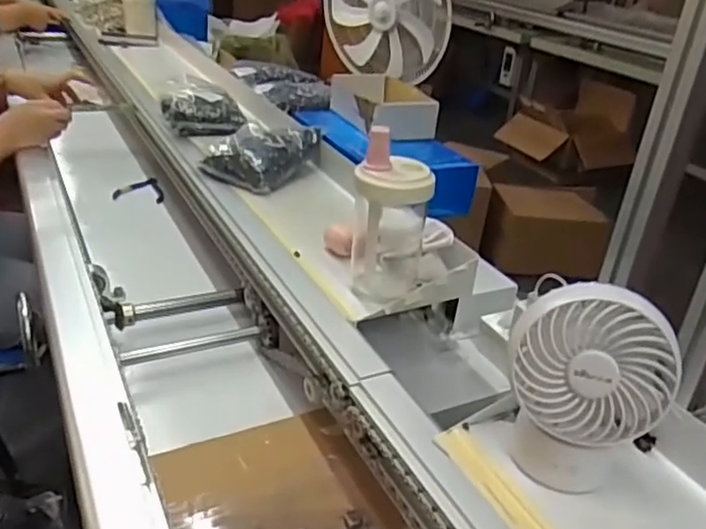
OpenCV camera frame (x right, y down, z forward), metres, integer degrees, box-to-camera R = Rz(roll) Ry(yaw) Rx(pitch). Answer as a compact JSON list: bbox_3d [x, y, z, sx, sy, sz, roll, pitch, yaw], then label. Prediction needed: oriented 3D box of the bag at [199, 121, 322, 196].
[{"bbox_3d":[-0.142,-0.172,0.995,0.130,0.059,0.157,20,32,25],"label":"bag"}]

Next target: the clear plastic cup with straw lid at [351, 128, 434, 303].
[{"bbox_3d":[0.039,-0.057,0.711,0.080,0.172,0.083,4,28,-2],"label":"clear plastic cup with straw lid"}]

